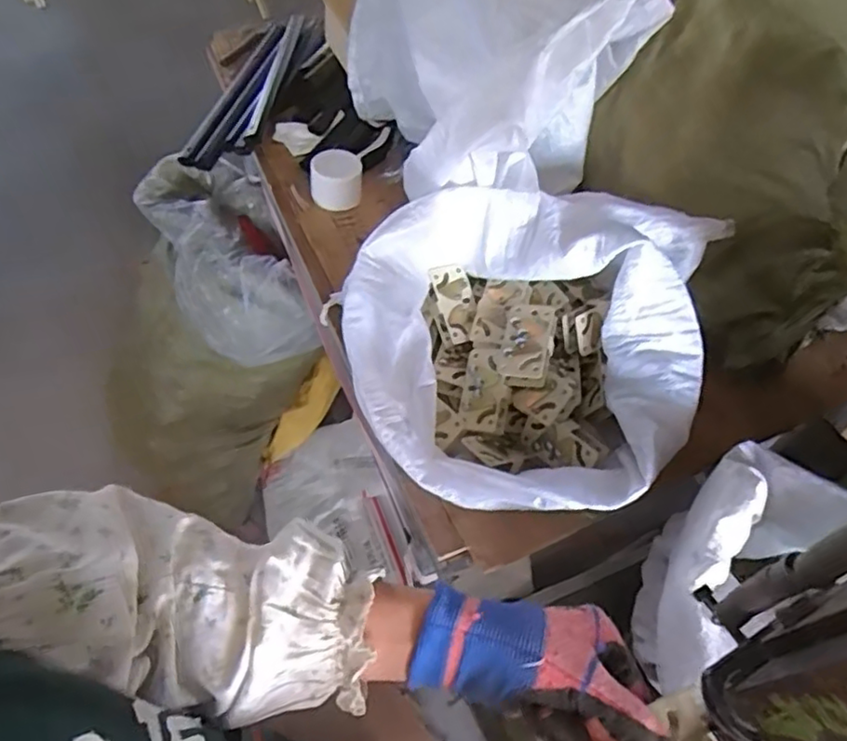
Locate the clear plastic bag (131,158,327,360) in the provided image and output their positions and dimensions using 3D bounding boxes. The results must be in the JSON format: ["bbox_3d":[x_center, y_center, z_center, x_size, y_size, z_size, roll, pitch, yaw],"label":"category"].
[{"bbox_3d":[-0.375,-0.210,1.190,0.217,0.154,0.425,-20,59,-12],"label":"clear plastic bag"}]

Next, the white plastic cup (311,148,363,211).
[{"bbox_3d":[-0.112,-0.248,0.819,0.065,0.053,0.058,-6,57,-3],"label":"white plastic cup"}]

